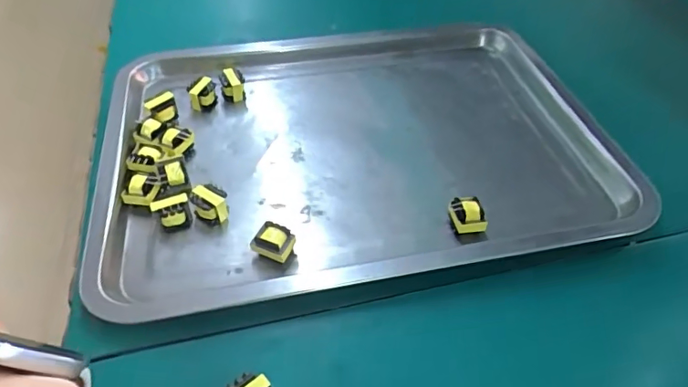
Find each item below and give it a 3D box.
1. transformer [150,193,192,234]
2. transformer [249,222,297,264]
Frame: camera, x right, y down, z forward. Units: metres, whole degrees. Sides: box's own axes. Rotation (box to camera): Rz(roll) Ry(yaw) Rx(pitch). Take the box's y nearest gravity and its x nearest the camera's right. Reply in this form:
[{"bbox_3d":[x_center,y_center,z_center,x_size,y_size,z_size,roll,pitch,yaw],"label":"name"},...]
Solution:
[{"bbox_3d":[-0.118,0.014,0.352,0.023,0.024,0.016,-20,50,-16],"label":"transformer"},{"bbox_3d":[-0.046,0.033,0.333,0.024,0.021,0.020,14,49,13],"label":"transformer"}]

